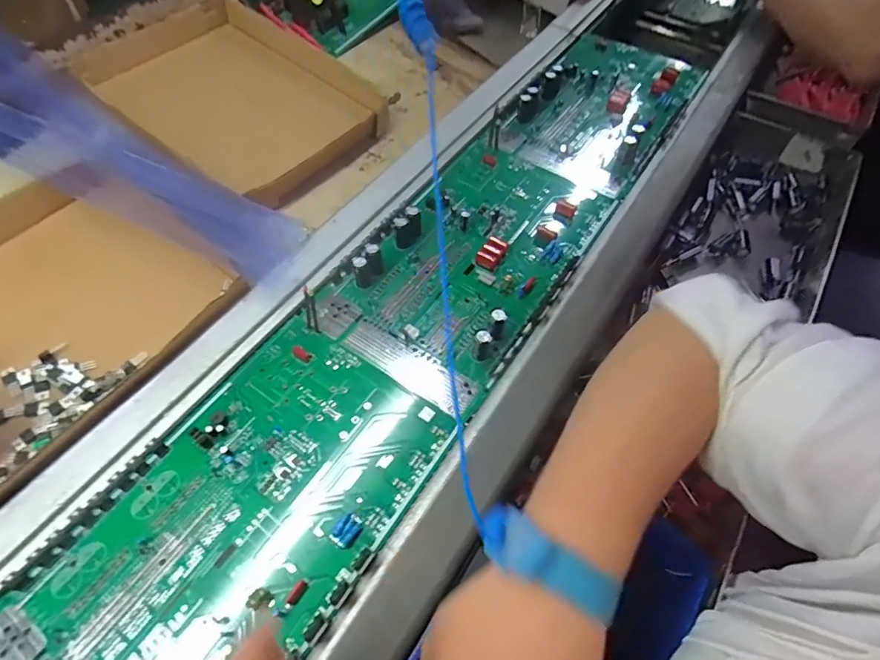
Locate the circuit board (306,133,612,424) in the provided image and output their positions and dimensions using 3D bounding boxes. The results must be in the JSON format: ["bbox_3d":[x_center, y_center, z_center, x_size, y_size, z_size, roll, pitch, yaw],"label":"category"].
[{"bbox_3d":[0.035,-0.085,0.459,0.177,0.030,0.306,29,61,18],"label":"circuit board"}]

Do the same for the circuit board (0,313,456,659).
[{"bbox_3d":[-0.143,0.140,0.333,0.184,0.022,0.308,30,61,19],"label":"circuit board"}]

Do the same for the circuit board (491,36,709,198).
[{"bbox_3d":[0.205,-0.294,0.588,0.175,0.030,0.284,29,61,18],"label":"circuit board"}]

